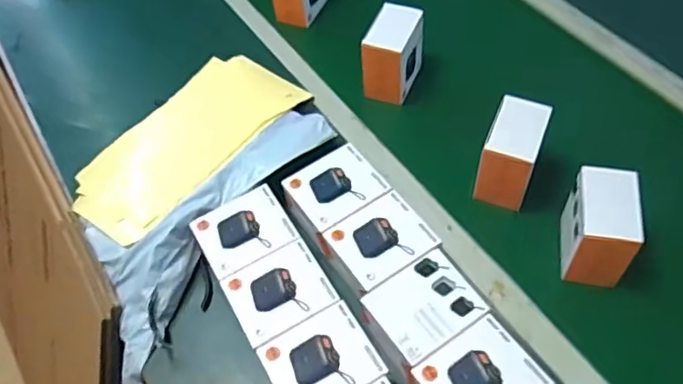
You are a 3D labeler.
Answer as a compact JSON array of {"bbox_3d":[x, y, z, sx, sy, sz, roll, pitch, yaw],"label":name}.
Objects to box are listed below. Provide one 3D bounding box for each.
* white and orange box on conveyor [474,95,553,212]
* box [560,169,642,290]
[{"bbox_3d":[0.223,-0.050,0.761,0.065,0.098,0.105,19,59,17],"label":"white and orange box on conveyor"},{"bbox_3d":[0.306,0.042,0.693,0.068,0.096,0.103,8,56,10],"label":"box"}]

